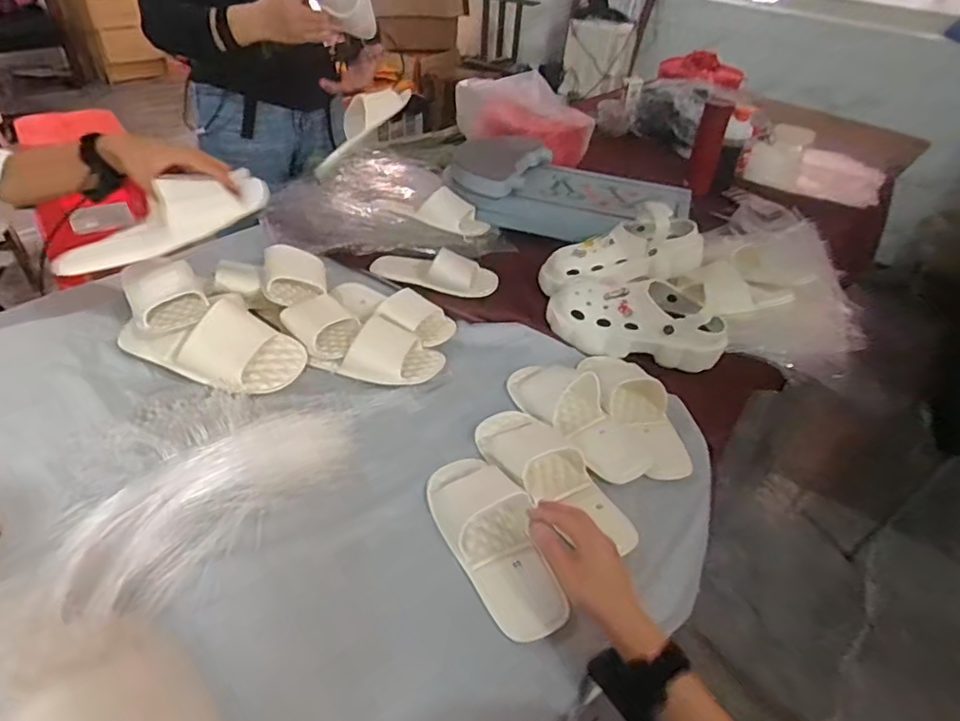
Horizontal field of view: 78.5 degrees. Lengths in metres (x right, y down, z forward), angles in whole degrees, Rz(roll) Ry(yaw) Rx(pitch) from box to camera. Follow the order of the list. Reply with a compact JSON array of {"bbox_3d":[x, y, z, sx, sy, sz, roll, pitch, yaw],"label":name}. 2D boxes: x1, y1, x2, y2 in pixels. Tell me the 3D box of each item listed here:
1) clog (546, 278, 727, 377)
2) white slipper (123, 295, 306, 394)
[{"bbox_3d":[0.240,-0.063,0.906,0.268,0.090,0.100,11,38,9],"label":"clog"},{"bbox_3d":[-0.376,-0.037,0.825,0.255,0.074,0.135,19,40,19],"label":"white slipper"}]

